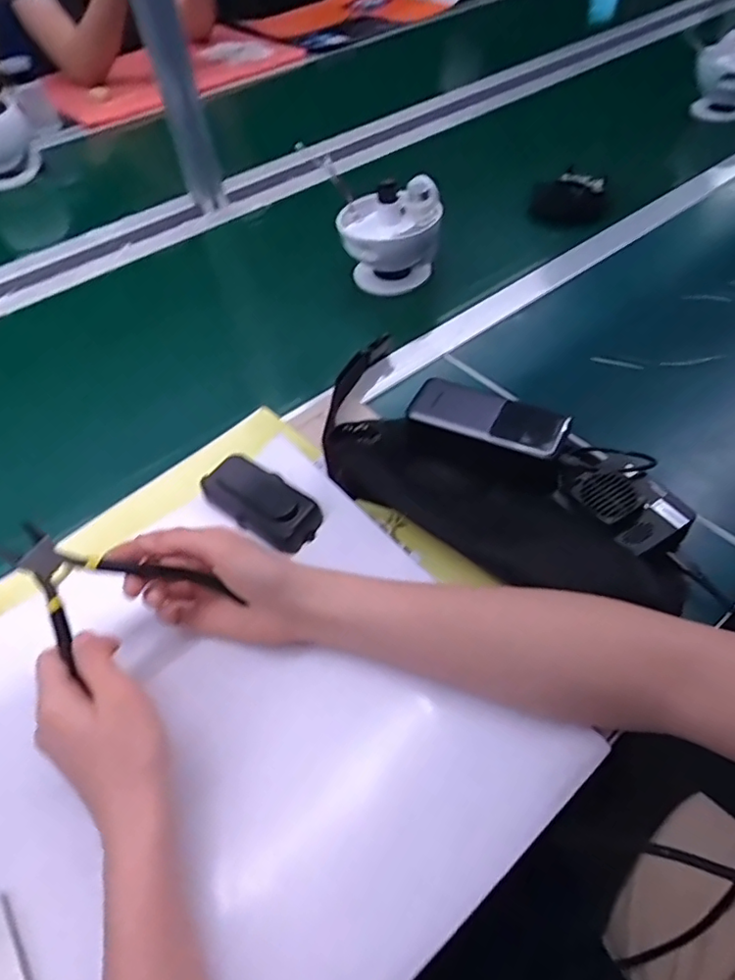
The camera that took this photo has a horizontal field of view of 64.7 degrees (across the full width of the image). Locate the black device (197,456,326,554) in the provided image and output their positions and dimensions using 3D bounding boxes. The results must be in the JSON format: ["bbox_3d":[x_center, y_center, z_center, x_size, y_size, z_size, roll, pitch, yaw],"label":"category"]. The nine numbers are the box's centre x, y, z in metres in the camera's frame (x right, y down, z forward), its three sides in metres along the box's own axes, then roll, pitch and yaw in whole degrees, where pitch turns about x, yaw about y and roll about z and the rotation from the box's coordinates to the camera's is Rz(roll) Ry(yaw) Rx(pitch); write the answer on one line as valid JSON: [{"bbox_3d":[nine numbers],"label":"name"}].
[{"bbox_3d":[-0.089,0.008,0.484,0.103,0.026,0.048,31,60,26],"label":"black device"}]

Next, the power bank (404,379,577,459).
[{"bbox_3d":[0.098,-0.061,0.476,0.126,0.011,0.046,19,55,19],"label":"power bank"}]

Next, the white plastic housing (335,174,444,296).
[{"bbox_3d":[0.027,-0.287,0.676,0.113,0.118,0.086,-1,51,4],"label":"white plastic housing"}]

